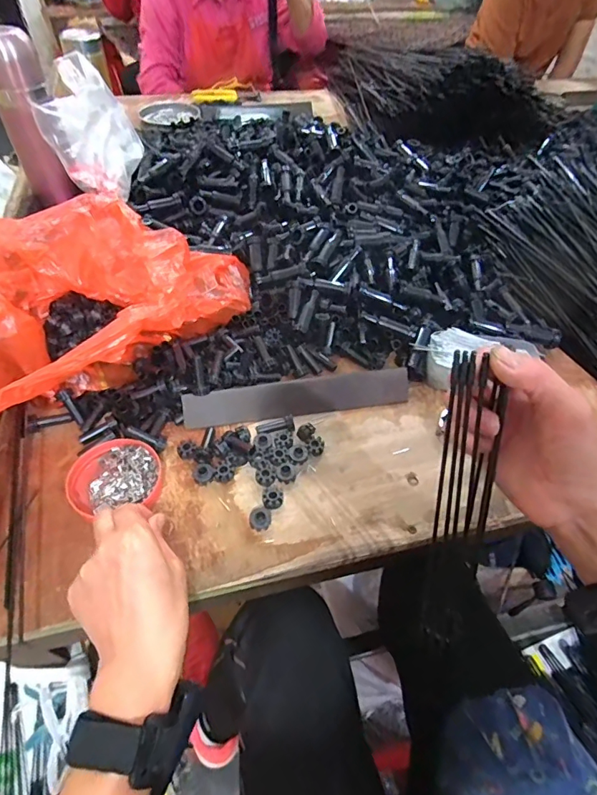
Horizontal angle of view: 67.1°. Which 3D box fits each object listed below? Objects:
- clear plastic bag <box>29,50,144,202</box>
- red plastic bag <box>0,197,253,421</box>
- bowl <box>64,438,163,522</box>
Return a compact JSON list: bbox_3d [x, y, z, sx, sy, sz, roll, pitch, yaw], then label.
[{"bbox_3d":[-0.278,-0.364,0.612,0.088,0.117,0.173,-6,50,-7],"label":"clear plastic bag"},{"bbox_3d":[-0.197,-0.103,0.459,0.356,0.123,0.184,-30,57,-25],"label":"red plastic bag"},{"bbox_3d":[-0.171,0.073,0.420,0.083,0.017,0.071,-11,51,-11],"label":"bowl"}]

